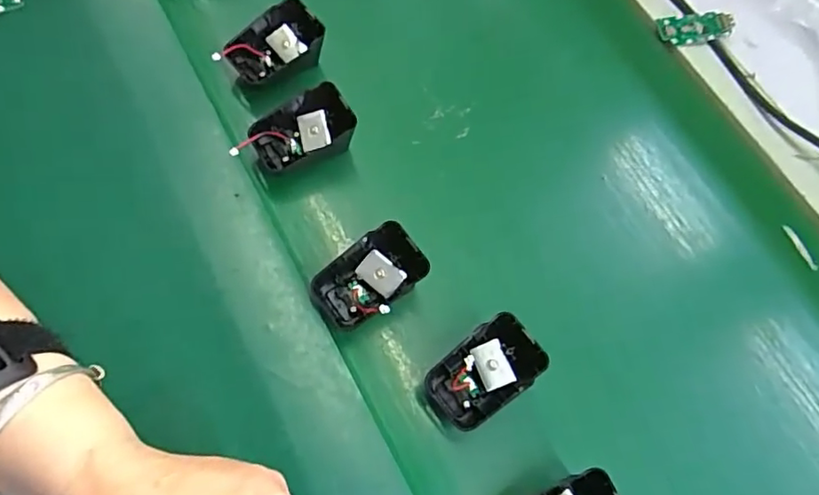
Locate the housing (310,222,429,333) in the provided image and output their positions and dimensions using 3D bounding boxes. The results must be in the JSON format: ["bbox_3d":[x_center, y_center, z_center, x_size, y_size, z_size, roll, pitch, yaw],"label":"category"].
[{"bbox_3d":[-0.027,0.018,0.357,0.070,0.023,0.042,-33,73,-15],"label":"housing"}]

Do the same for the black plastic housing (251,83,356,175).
[{"bbox_3d":[-0.075,-0.083,0.399,0.069,0.028,0.044,-20,70,-10],"label":"black plastic housing"}]

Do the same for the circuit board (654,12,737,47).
[{"bbox_3d":[0.270,-0.205,0.536,0.068,0.006,0.030,-6,85,-1],"label":"circuit board"}]

